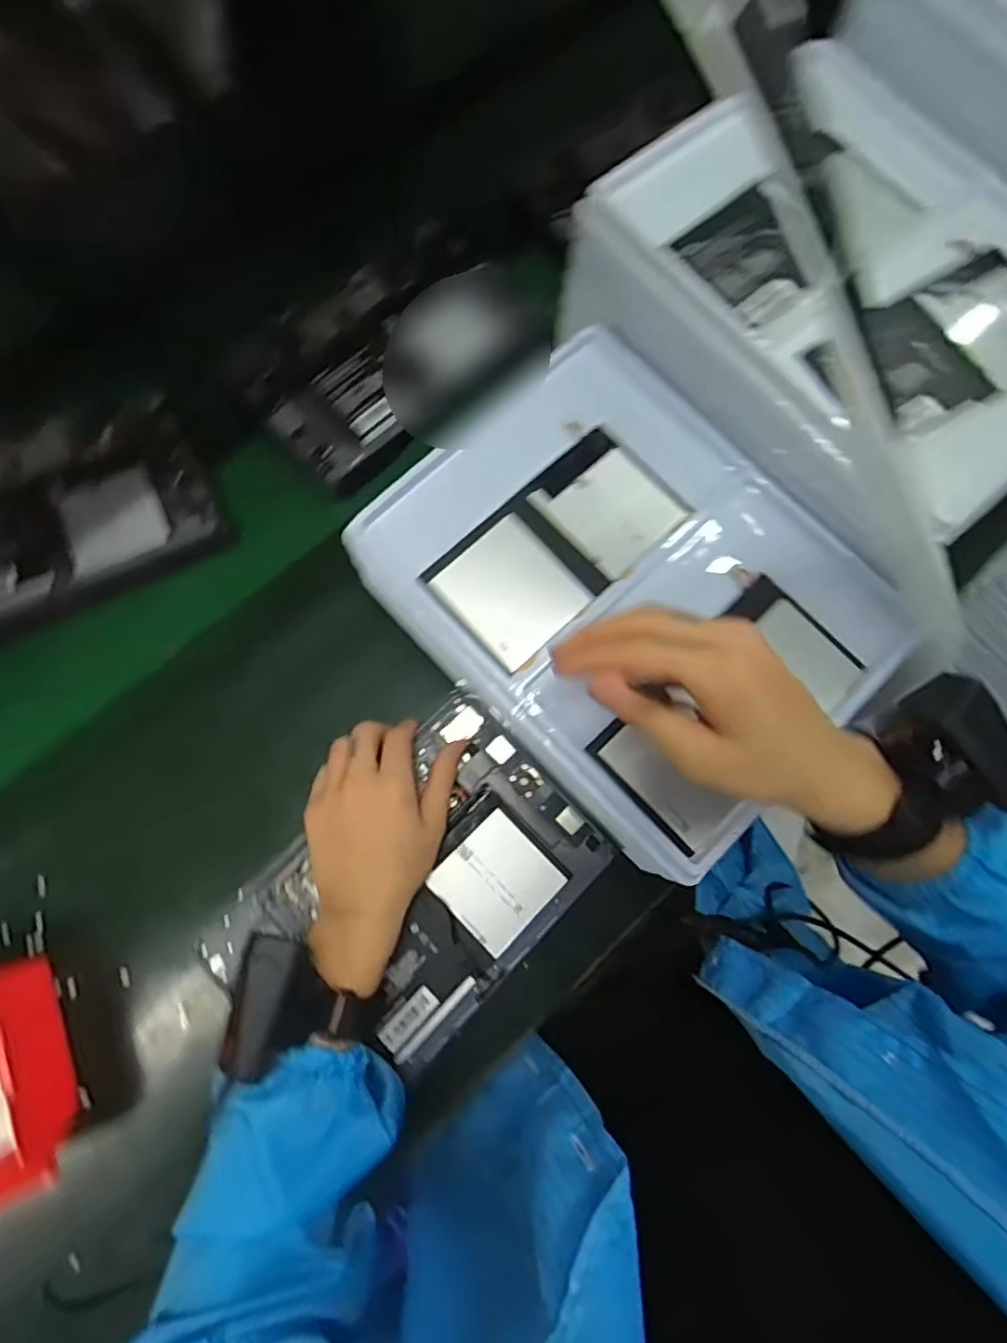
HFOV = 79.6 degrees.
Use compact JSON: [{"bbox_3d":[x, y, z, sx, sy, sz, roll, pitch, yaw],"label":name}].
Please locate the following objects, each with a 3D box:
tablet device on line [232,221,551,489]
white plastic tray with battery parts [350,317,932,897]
[{"bbox_3d":[-0.092,-0.286,0.525,0.255,0.021,0.174,-38,79,-9],"label":"tablet device on line"},{"bbox_3d":[0.087,-0.057,0.412,0.247,0.036,0.315,-42,80,-10],"label":"white plastic tray with battery parts"}]

